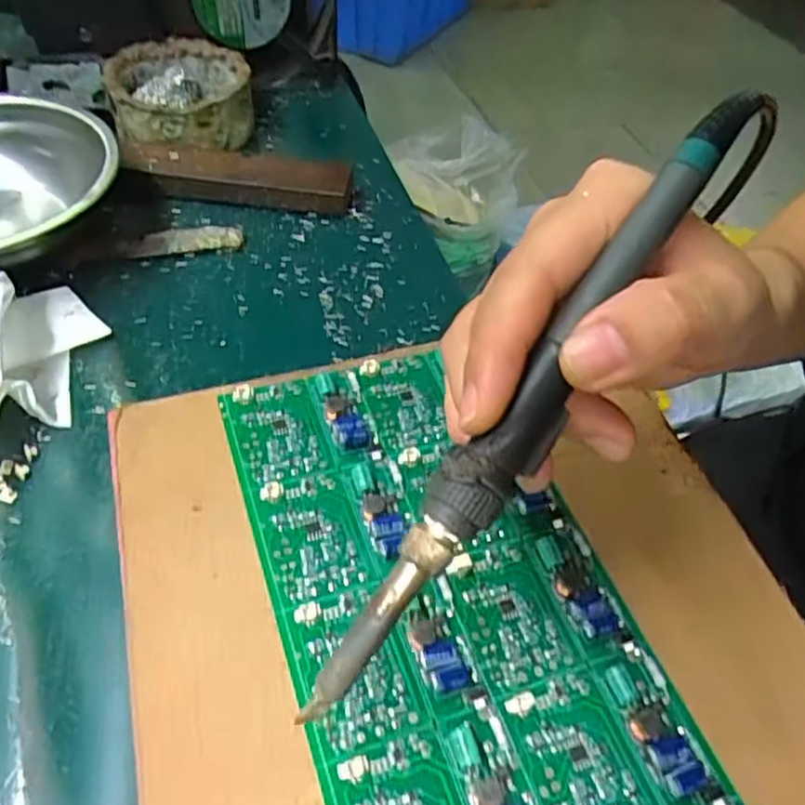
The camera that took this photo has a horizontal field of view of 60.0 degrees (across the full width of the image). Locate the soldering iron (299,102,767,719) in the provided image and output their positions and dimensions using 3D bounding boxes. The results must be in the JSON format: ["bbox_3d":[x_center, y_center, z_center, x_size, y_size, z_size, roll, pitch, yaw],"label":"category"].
[{"bbox_3d":[0.038,-0.005,0.176,0.018,0.014,0.198,34,83,21],"label":"soldering iron"}]

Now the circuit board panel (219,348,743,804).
[{"bbox_3d":[0.016,0.063,0.216,0.104,0.008,0.206,-13,52,-16],"label":"circuit board panel"}]

